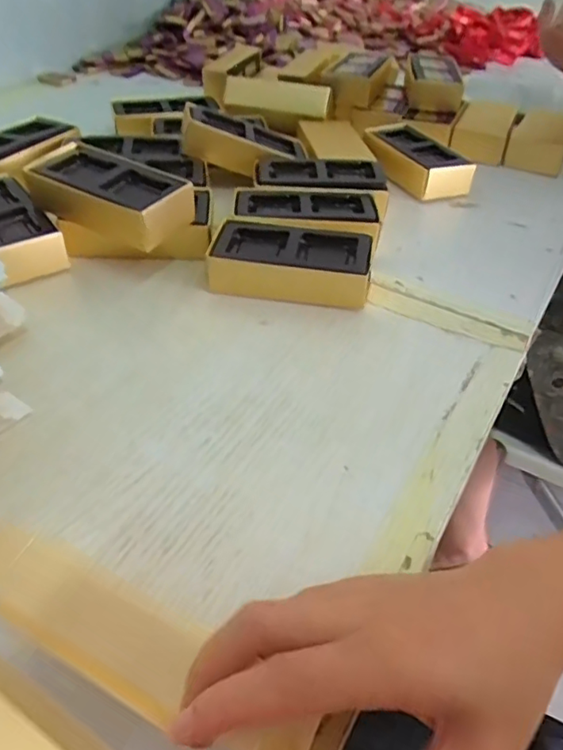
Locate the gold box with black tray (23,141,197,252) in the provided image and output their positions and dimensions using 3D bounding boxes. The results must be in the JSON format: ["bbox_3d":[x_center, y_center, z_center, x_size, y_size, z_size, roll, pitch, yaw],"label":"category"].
[{"bbox_3d":[-0.129,-0.133,0.432,0.120,0.036,0.059,24,46,22],"label":"gold box with black tray"}]

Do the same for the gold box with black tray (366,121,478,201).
[{"bbox_3d":[0.129,-0.212,0.577,0.060,0.035,0.120,-17,46,-20],"label":"gold box with black tray"}]

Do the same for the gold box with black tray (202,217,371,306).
[{"bbox_3d":[0.006,-0.081,0.428,0.116,0.038,0.056,11,43,8],"label":"gold box with black tray"}]

